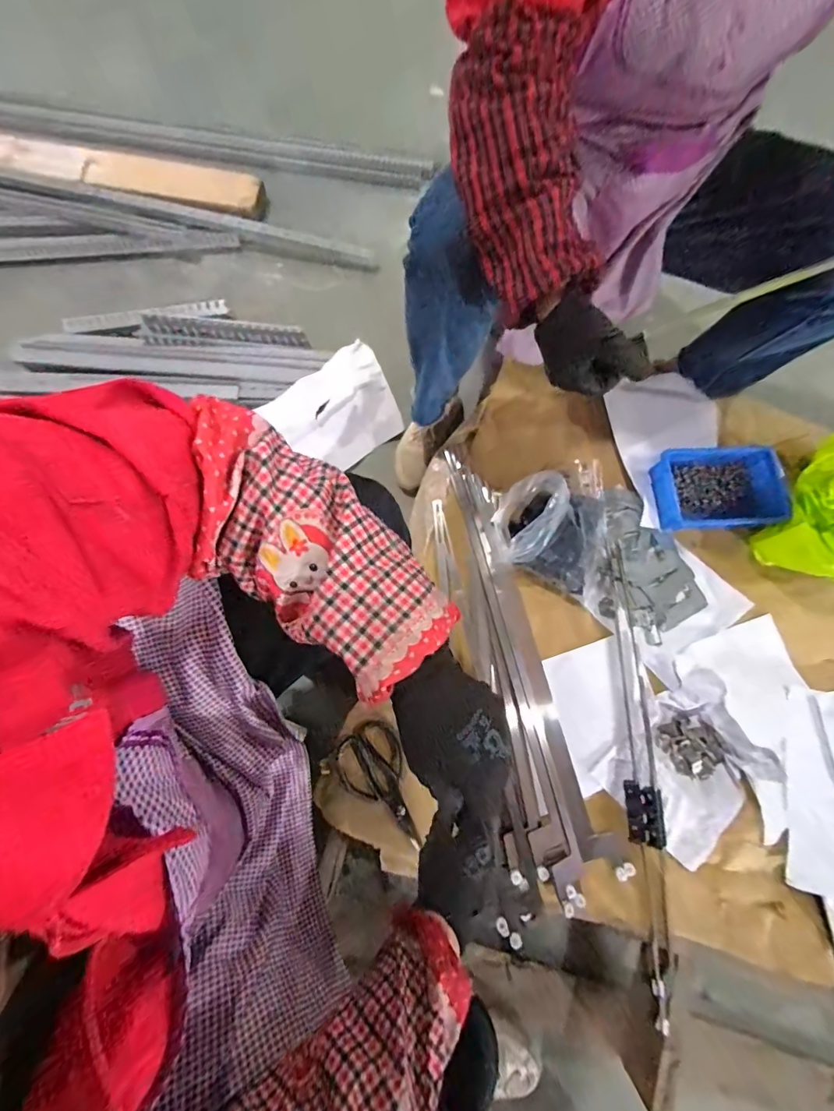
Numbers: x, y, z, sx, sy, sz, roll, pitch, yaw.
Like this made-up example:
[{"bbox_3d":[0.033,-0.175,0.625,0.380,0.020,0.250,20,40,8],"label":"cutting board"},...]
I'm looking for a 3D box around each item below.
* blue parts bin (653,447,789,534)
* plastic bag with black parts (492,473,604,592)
[{"bbox_3d":[0.521,-0.116,0.753,0.205,0.062,0.149,-3,77,-1],"label":"blue parts bin"},{"bbox_3d":[0.220,-0.040,0.701,0.184,0.107,0.145,23,78,5],"label":"plastic bag with black parts"}]

